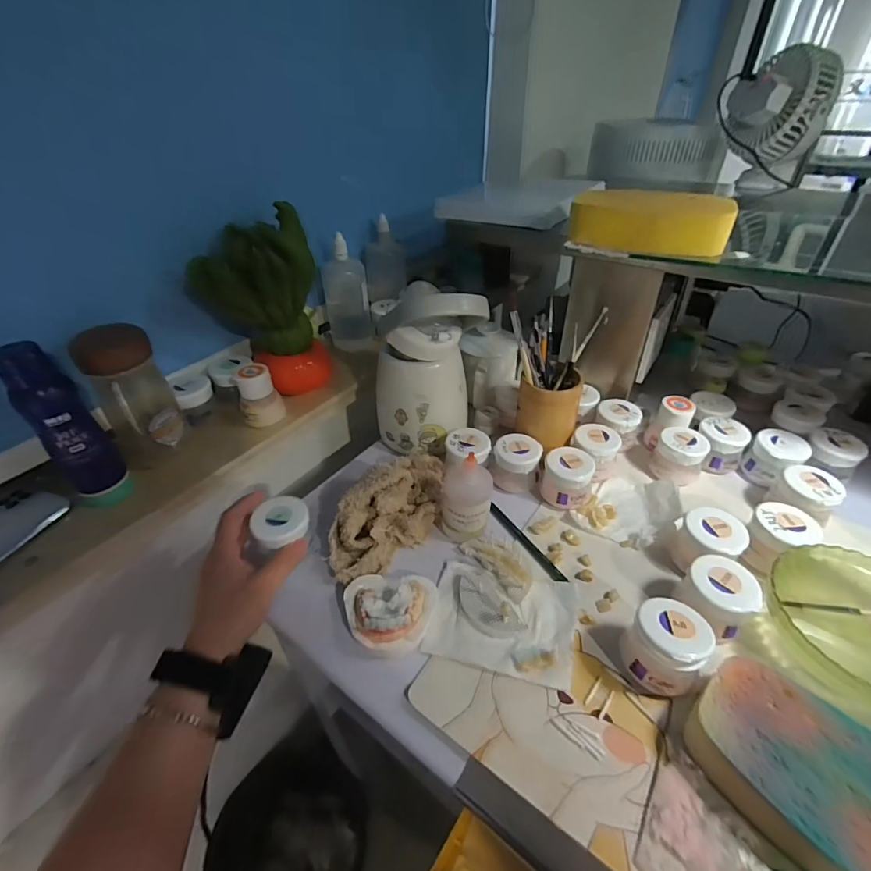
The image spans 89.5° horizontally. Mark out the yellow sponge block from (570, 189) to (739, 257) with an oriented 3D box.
[{"bbox_3d":[0.191,-0.191,0.393,0.133,0.044,0.045,11,41,16],"label":"yellow sponge block"}]

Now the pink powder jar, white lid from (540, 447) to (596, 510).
[{"bbox_3d":[0.143,0.046,0.474,0.052,0.048,0.048,-1,39,1],"label":"pink powder jar, white lid"}]

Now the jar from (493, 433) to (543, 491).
[{"bbox_3d":[0.092,0.030,0.500,0.054,0.045,0.044,3,39,6],"label":"jar"}]

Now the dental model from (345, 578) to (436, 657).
[{"bbox_3d":[-0.041,0.149,0.374,0.078,0.027,0.066,5,39,9],"label":"dental model"}]

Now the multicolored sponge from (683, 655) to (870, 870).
[{"bbox_3d":[0.231,0.213,0.266,0.137,0.032,0.098,29,48,33],"label":"multicolored sponge"}]

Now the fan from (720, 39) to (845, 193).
[{"bbox_3d":[0.454,-0.425,0.600,0.108,0.144,0.097,5,39,9],"label":"fan"}]

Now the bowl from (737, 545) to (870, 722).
[{"bbox_3d":[0.327,0.150,0.341,0.119,0.044,0.122,-1,39,1],"label":"bowl"}]

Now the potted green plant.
[{"bbox_3d":[-0.190,-0.134,0.497,0.125,0.187,0.105,-17,41,-18],"label":"potted green plant"}]

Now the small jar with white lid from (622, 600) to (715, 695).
[{"bbox_3d":[0.172,0.156,0.327,0.050,0.049,0.050,-1,39,1],"label":"small jar with white lid"}]

